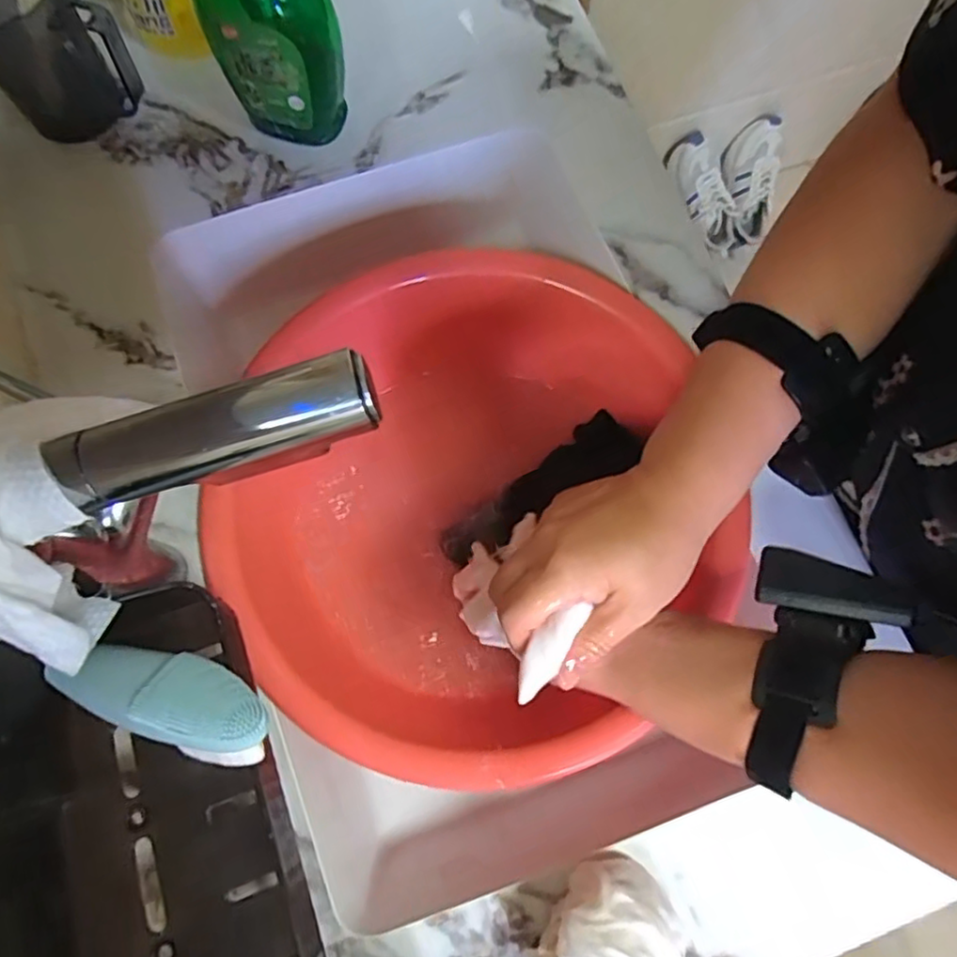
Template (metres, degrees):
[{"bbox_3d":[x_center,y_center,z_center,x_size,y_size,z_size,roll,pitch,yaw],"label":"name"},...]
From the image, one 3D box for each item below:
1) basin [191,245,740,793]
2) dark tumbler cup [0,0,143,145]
[{"bbox_3d":[-0.014,0.028,0.484,0.330,0.135,0.350,0,75,-1],"label":"basin"},{"bbox_3d":[-0.318,-0.312,0.467,0.098,0.089,0.083,41,78,9],"label":"dark tumbler cup"}]

